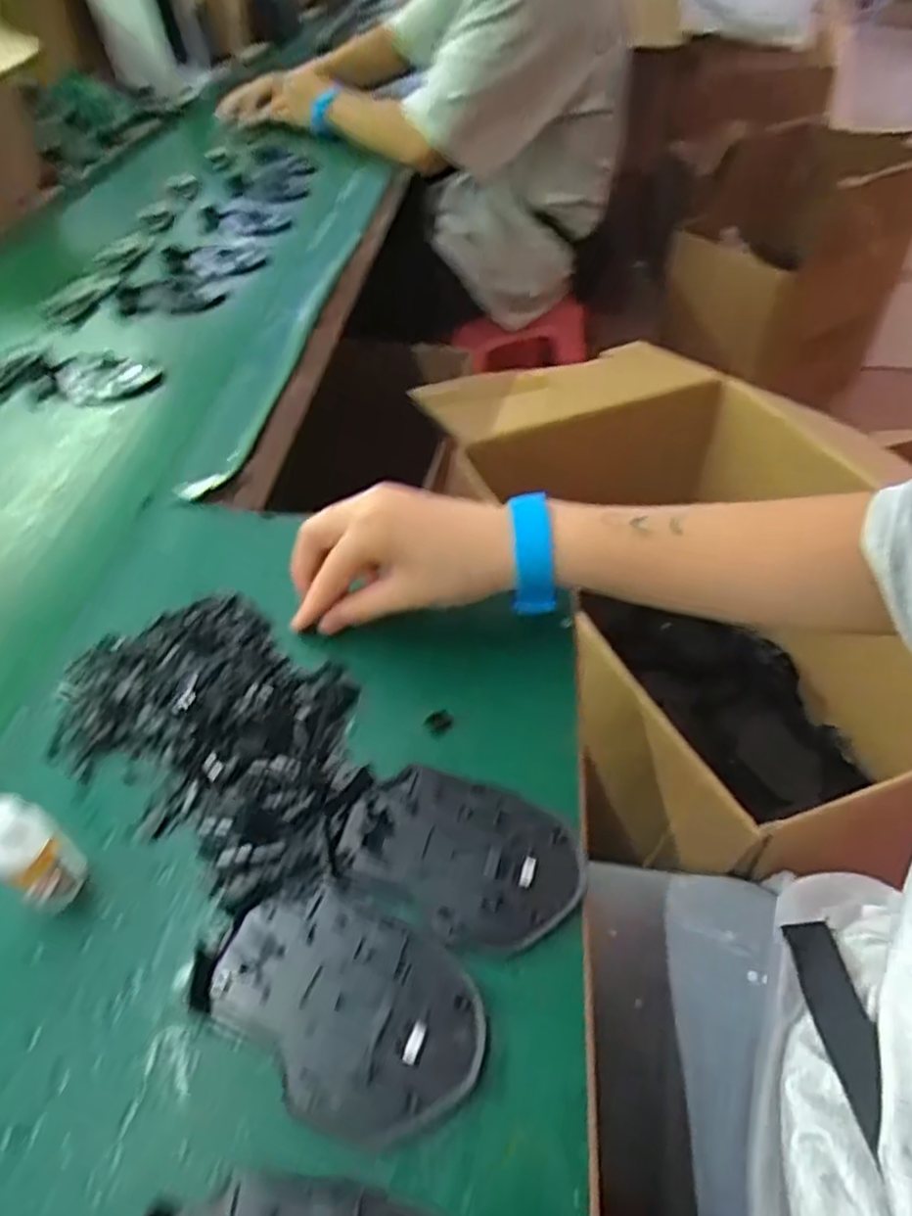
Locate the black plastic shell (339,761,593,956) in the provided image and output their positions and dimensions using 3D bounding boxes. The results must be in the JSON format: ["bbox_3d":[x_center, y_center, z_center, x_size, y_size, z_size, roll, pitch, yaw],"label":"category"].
[{"bbox_3d":[0.002,0.112,0.329,0.107,0.008,0.070,18,50,18],"label":"black plastic shell"}]

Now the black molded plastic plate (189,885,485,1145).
[{"bbox_3d":[-0.046,0.155,0.286,0.113,0.006,0.073,22,51,21],"label":"black molded plastic plate"}]

